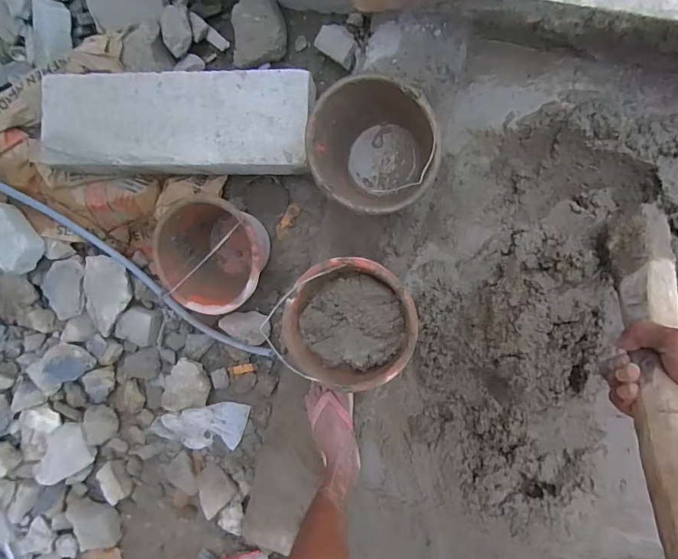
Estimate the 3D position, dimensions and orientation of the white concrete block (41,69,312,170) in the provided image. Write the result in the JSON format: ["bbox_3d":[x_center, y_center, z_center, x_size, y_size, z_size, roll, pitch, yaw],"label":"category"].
[{"bbox_3d":[-0.346,-0.334,0.915,0.574,0.075,0.197,1,91,9],"label":"white concrete block"}]

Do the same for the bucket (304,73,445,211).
[{"bbox_3d":[0.064,-0.229,0.817,0.225,0.179,0.218,0,91,9],"label":"bucket"}]

